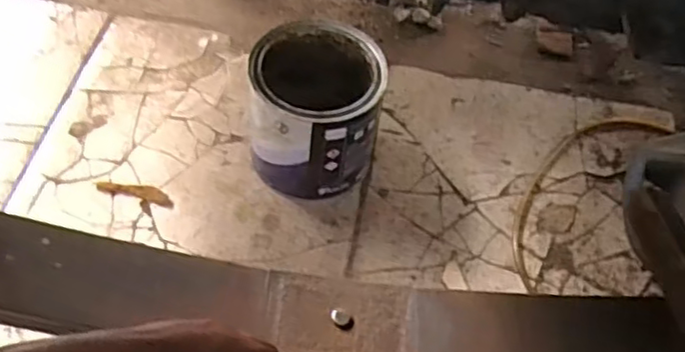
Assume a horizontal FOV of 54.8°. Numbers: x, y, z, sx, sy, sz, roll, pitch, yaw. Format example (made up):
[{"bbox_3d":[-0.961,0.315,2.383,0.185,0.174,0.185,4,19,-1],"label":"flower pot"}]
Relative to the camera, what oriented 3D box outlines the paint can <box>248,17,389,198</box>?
[{"bbox_3d":[-0.030,-0.071,0.761,0.138,0.162,0.139,3,55,-4],"label":"paint can"}]

